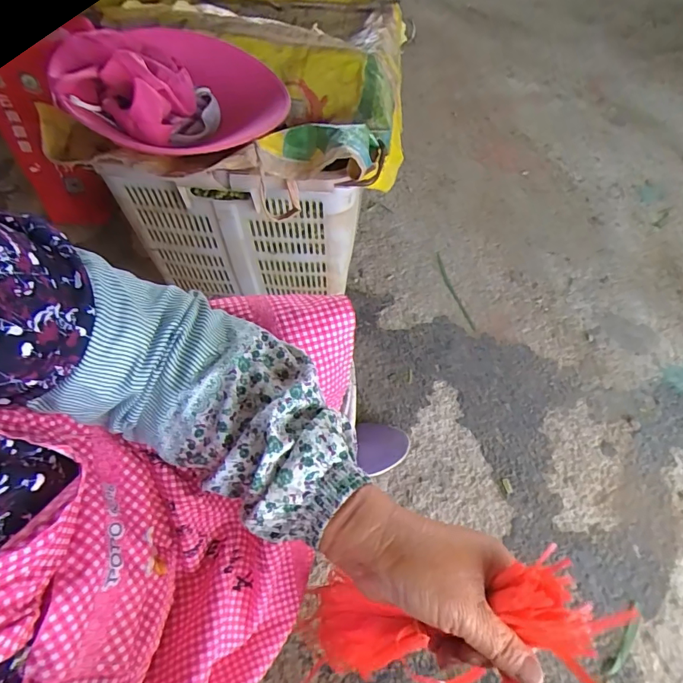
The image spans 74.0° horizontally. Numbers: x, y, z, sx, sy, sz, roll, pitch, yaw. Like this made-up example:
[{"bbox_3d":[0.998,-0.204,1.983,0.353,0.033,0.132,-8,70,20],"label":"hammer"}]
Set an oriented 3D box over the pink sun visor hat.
[{"bbox_3d":[-0.239,-0.395,0.699,0.294,0.107,0.322,-5,58,-3],"label":"pink sun visor hat"}]

